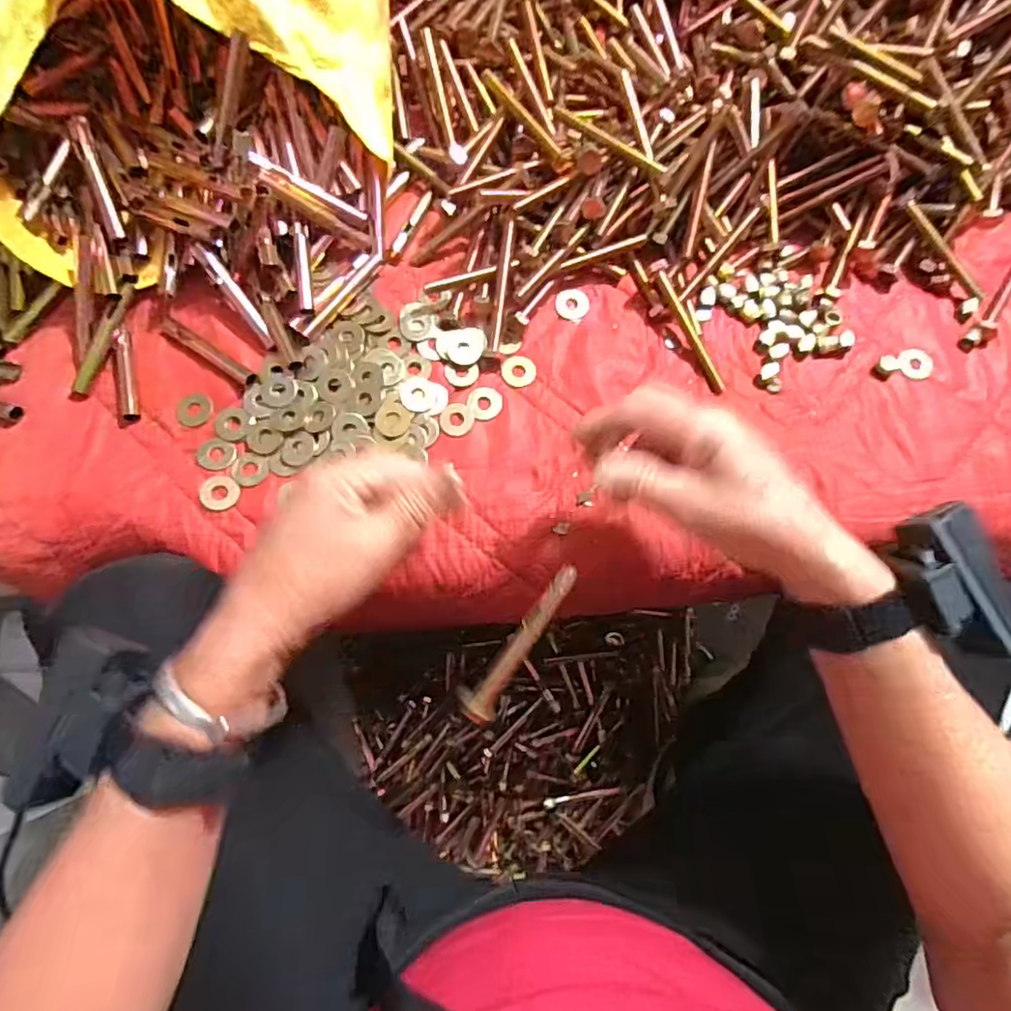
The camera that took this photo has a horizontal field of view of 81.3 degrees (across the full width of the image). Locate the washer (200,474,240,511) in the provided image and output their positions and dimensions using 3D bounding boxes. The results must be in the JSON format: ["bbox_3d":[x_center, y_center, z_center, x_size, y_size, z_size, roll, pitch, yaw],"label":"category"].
[{"bbox_3d":[-0.192,-0.008,0.396,0.025,0.004,0.025,23,76,4],"label":"washer"}]

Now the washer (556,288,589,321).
[{"bbox_3d":[0.051,-0.154,0.445,0.025,0.004,0.025,18,76,3],"label":"washer"}]

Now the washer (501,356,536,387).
[{"bbox_3d":[0.010,-0.098,0.429,0.025,0.004,0.025,0,76,-2],"label":"washer"}]

